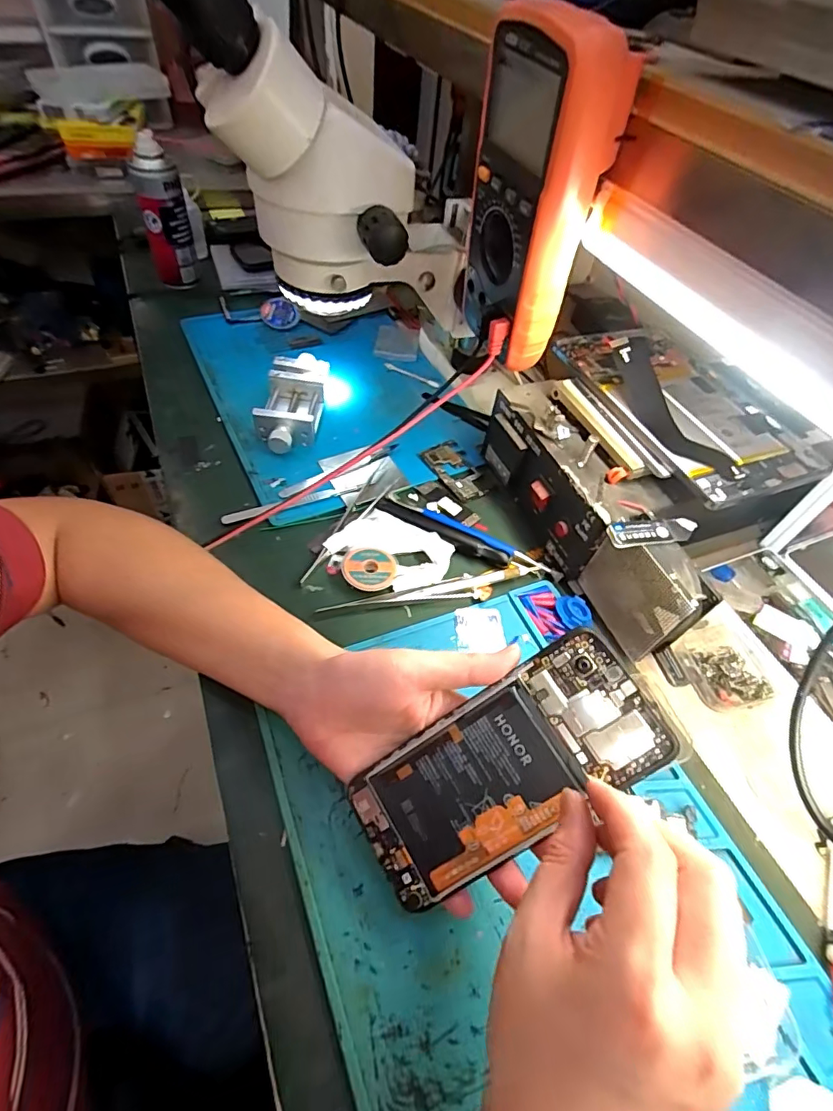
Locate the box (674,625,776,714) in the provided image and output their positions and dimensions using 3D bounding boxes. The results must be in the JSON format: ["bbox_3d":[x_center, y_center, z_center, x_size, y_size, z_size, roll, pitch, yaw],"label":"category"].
[{"bbox_3d":[0.239,0.083,0.388,0.058,0.015,0.065,-7,54,-11],"label":"box"}]

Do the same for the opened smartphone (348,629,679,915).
[{"bbox_3d":[0.043,0.112,0.261,0.164,0.004,0.072,-37,71,8],"label":"opened smartphone"}]

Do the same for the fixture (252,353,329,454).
[{"bbox_3d":[-0.125,-0.156,0.514,0.056,0.034,0.131,3,52,-3],"label":"fixture"}]

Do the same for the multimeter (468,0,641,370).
[{"bbox_3d":[0.073,-0.220,0.319,0.050,0.168,0.081,-13,55,-16],"label":"multimeter"}]

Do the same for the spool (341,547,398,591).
[{"bbox_3d":[-0.038,0.011,0.407,0.043,0.010,0.039,-6,53,-11],"label":"spool"}]

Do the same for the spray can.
[{"bbox_3d":[-0.301,-0.407,0.600,0.049,0.135,0.044,-22,58,-21],"label":"spray can"}]

